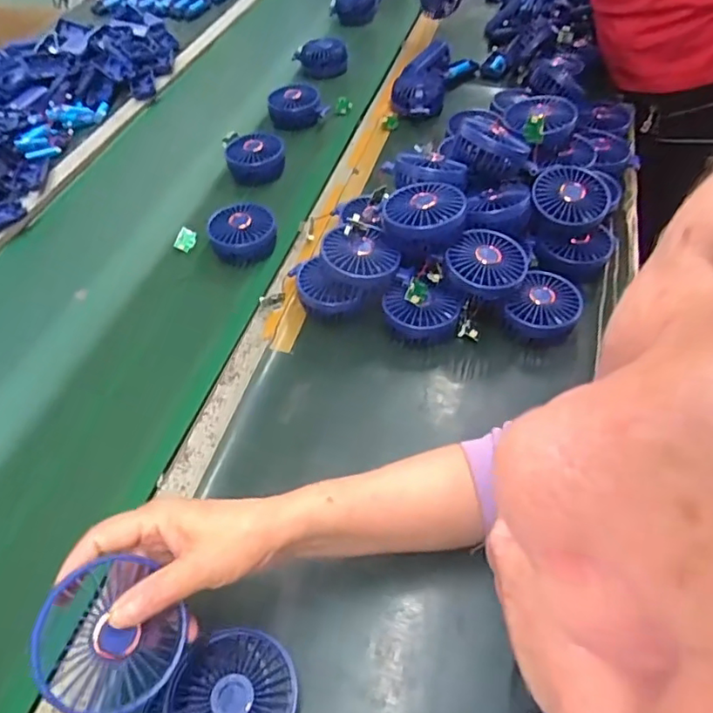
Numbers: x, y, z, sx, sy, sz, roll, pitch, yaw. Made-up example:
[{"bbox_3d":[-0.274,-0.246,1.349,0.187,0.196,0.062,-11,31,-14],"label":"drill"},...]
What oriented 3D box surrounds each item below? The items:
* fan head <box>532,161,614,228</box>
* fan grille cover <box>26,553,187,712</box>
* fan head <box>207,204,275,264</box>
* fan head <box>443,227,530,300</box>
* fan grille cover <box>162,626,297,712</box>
[{"bbox_3d":[0.260,-0.193,0.695,0.088,0.038,0.088,0,68,0],"label":"fan head"},{"bbox_3d":[-0.147,0.169,0.339,0.079,0.012,0.080,-27,87,-41],"label":"fan grille cover"},{"bbox_3d":[-0.152,-0.165,0.761,0.084,0.040,0.081,-15,51,-9],"label":"fan head"},{"bbox_3d":[0.144,-0.104,0.630,0.081,0.030,0.086,-2,50,2],"label":"fan head"},{"bbox_3d":[-0.089,0.240,0.403,0.090,0.013,0.087,4,51,7],"label":"fan grille cover"}]

